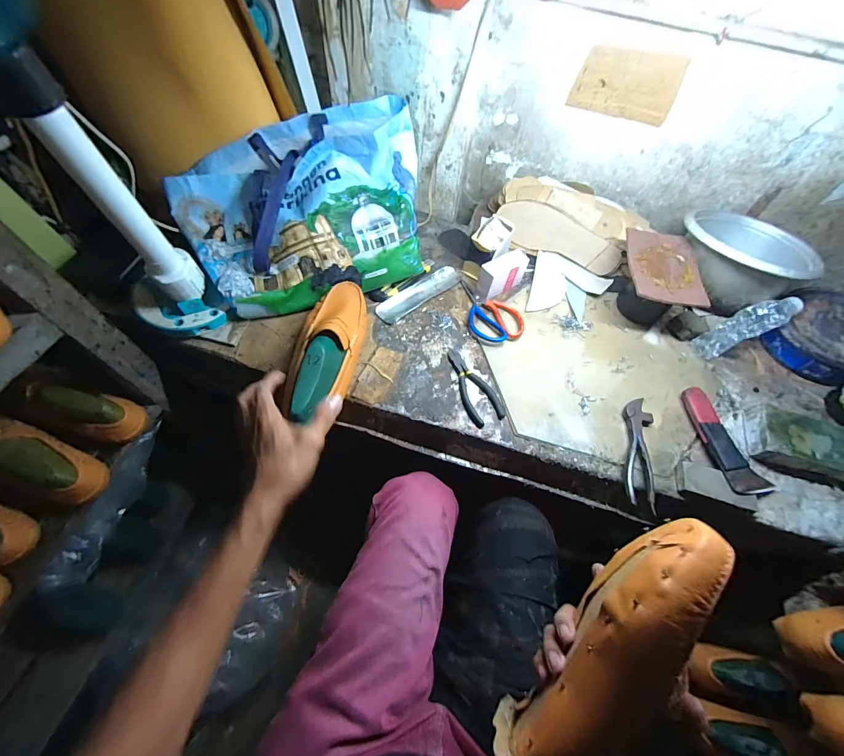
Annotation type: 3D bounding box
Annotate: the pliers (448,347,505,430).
[{"bbox_3d":[0.084,0.011,0.623,0.055,0.013,0.154,-19,63,-14],"label":"pliers"}]

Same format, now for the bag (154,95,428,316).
[{"bbox_3d":[-0.204,-0.294,0.655,0.429,0.226,0.250,-17,64,-13],"label":"bag"}]

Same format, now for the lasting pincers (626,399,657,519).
[{"bbox_3d":[0.352,0.116,0.573,0.042,0.022,0.188,17,60,6],"label":"lasting pincers"}]

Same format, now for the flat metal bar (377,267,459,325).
[{"bbox_3d":[-0.004,-0.174,0.725,0.202,0.010,0.050,-37,68,-22],"label":"flat metal bar"}]

